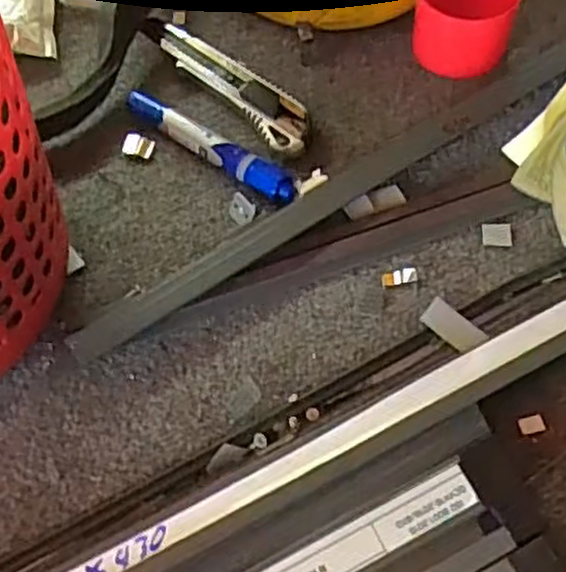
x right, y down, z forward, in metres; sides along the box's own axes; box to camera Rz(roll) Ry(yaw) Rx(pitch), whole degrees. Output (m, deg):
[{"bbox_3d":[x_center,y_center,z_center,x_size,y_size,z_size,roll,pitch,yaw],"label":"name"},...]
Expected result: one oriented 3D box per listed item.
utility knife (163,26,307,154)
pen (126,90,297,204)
[{"bbox_3d":[-0.031,-0.133,0.499,0.032,0.010,0.135,-39,66,-16],"label":"utility knife"},{"bbox_3d":[-0.047,-0.091,0.475,0.133,0.012,0.020,35,70,20],"label":"pen"}]

